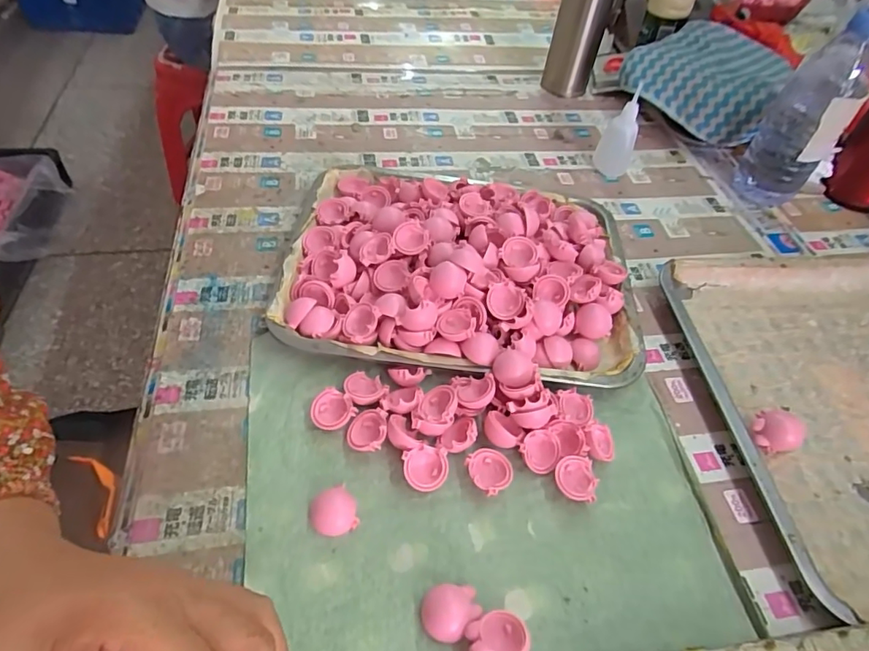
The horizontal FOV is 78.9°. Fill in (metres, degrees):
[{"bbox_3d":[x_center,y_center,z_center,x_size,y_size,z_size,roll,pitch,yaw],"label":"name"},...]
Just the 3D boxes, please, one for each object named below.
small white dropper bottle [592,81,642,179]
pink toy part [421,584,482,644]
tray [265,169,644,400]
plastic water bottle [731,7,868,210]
[{"bbox_3d":[0.210,-0.214,0.593,0.040,0.093,0.035,9,49,1],"label":"small white dropper bottle"},{"bbox_3d":[0.010,0.163,0.301,0.033,0.012,0.027,-8,51,-13],"label":"pink toy part"},{"bbox_3d":[0.023,-0.056,0.462,0.295,0.052,0.245,7,49,0],"label":"tray"},{"bbox_3d":[0.385,-0.213,0.549,0.068,0.189,0.071,28,52,17],"label":"plastic water bottle"}]

